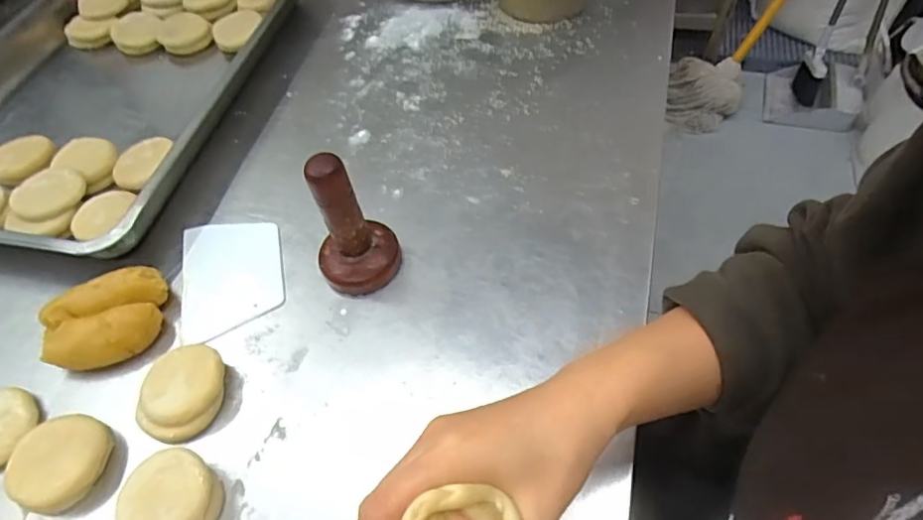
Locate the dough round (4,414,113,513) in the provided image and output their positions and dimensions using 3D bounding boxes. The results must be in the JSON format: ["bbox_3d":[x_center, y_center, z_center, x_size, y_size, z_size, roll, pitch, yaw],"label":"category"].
[{"bbox_3d":[-0.286,0.145,0.396,0.057,0.029,0.064,9,56,11],"label":"dough round"}]

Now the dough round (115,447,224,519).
[{"bbox_3d":[-0.198,0.164,0.376,0.061,0.028,0.062,-2,55,4],"label":"dough round"}]

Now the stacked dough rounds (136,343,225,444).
[{"bbox_3d":[-0.212,0.102,0.424,0.056,0.024,0.070,15,58,15],"label":"stacked dough rounds"}]

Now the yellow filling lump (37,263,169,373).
[{"bbox_3d":[-0.293,0.050,0.460,0.096,0.036,0.075,-29,57,-14],"label":"yellow filling lump"}]

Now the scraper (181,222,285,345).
[{"bbox_3d":[-0.208,0.010,0.499,0.089,0.004,0.119,-15,55,-5],"label":"scraper"}]

